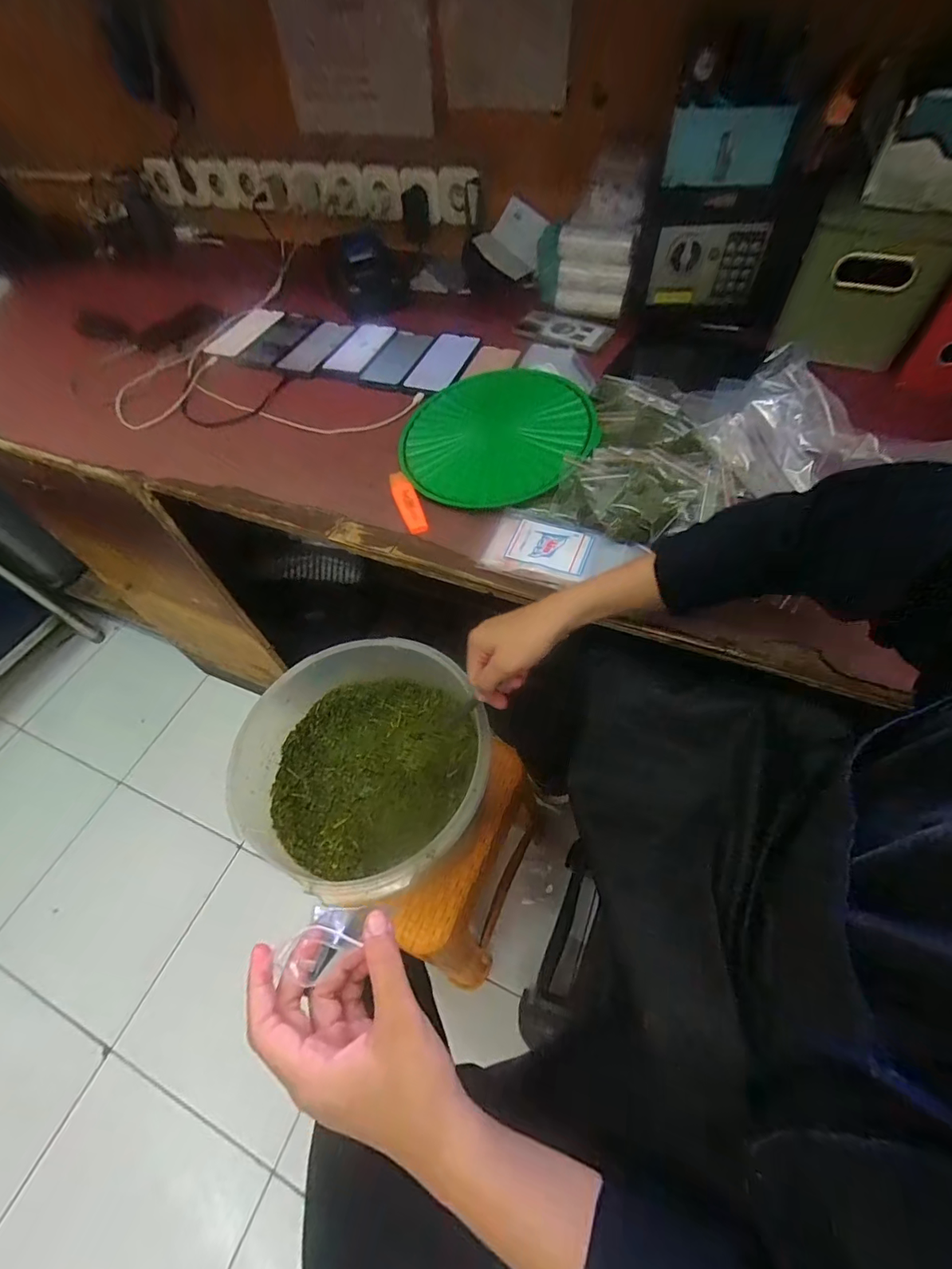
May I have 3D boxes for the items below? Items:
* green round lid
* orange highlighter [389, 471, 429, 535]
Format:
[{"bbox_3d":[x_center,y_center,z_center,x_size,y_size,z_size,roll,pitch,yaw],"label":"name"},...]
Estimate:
[{"bbox_3d":[0.029,-0.264,0.599,0.242,0.029,0.236,-2,57,3],"label":"green round lid"},{"bbox_3d":[-0.084,-0.165,0.566,0.023,0.011,0.108,-19,57,-8],"label":"orange highlighter"}]

